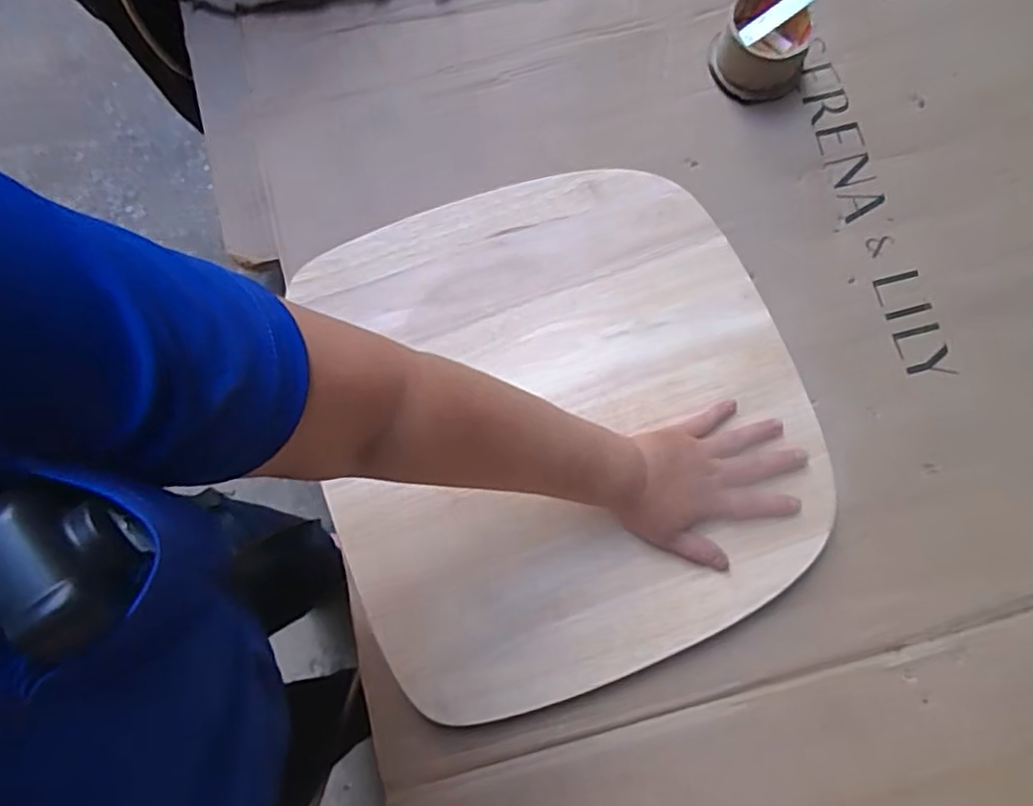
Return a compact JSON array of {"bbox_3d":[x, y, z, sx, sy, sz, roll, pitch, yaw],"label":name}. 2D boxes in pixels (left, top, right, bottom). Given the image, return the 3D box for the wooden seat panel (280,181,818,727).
[{"bbox_3d":[0.037,0.012,0.574,0.400,0.018,0.428,-19,78,-4],"label":"wooden seat panel"}]

